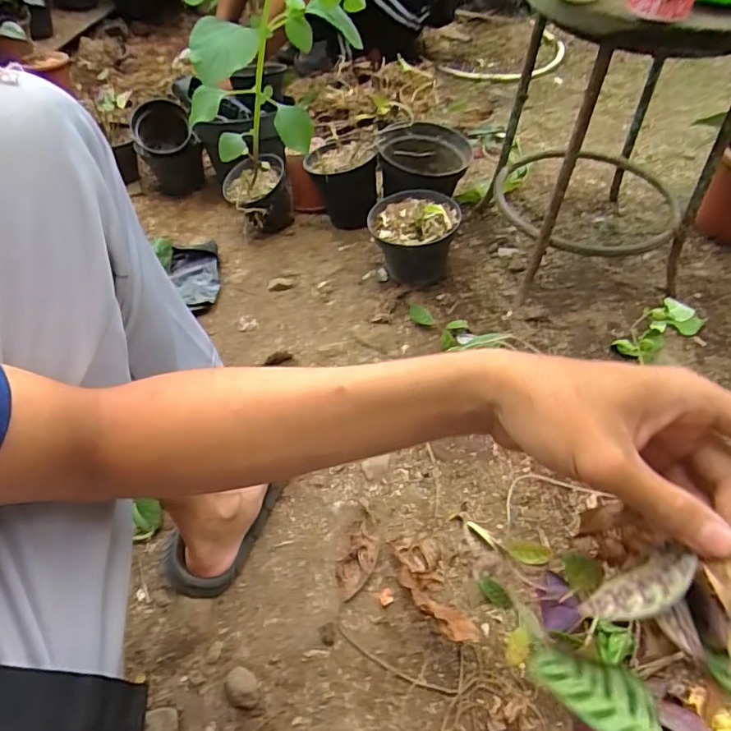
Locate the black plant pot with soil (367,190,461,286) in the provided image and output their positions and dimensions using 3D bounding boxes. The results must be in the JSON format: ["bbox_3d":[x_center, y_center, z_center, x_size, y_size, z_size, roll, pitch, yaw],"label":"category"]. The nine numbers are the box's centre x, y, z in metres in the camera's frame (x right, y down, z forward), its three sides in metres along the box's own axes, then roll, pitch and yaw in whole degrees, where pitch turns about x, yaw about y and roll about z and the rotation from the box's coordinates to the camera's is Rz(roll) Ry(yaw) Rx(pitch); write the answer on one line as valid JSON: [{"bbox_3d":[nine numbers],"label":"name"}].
[{"bbox_3d":[0.075,-0.210,0.898,0.138,0.123,0.134,0,56,0],"label":"black plant pot with soil"}]

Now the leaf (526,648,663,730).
[{"bbox_3d":[0.106,0.152,0.251,0.027,0.009,0.067,-36,17,-26],"label":"leaf"}]

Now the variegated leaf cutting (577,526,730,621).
[{"bbox_3d":[0.148,0.085,0.230,0.109,0.023,0.022,-33,51,21],"label":"variegated leaf cutting"}]

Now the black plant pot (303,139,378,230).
[{"bbox_3d":[-0.045,-0.347,1.016,0.131,0.133,0.128,-1,56,0],"label":"black plant pot"}]

